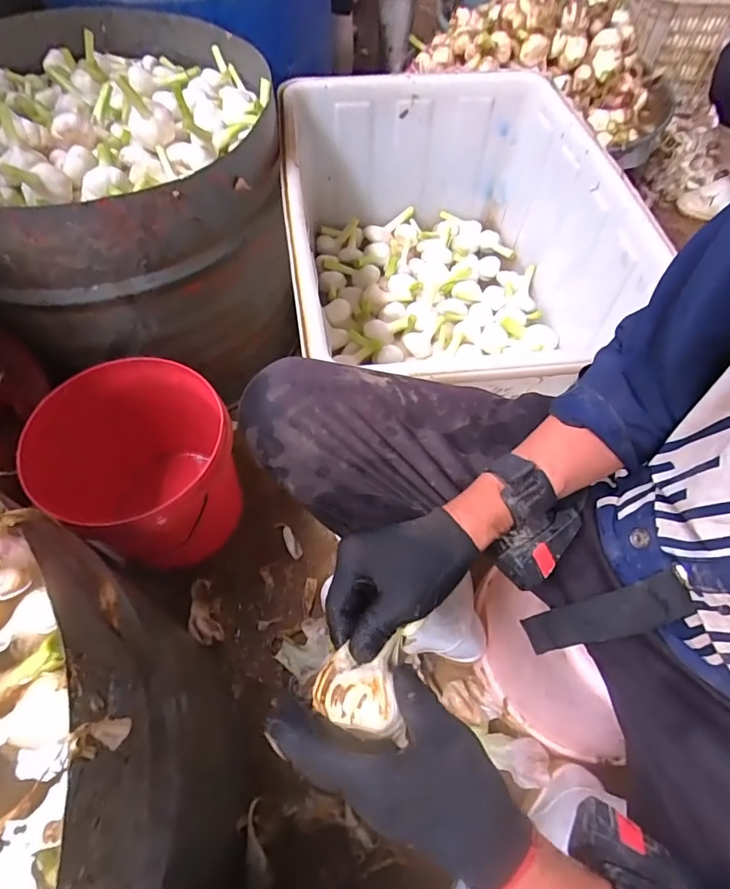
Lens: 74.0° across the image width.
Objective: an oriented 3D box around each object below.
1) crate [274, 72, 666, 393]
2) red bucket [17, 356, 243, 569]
[{"bbox_3d":[0.141,-0.387,0.881,0.534,0.299,0.519,-3,58,-4],"label":"crate"},{"bbox_3d":[-0.307,0.060,0.740,0.238,0.304,0.243,1,58,-1],"label":"red bucket"}]

